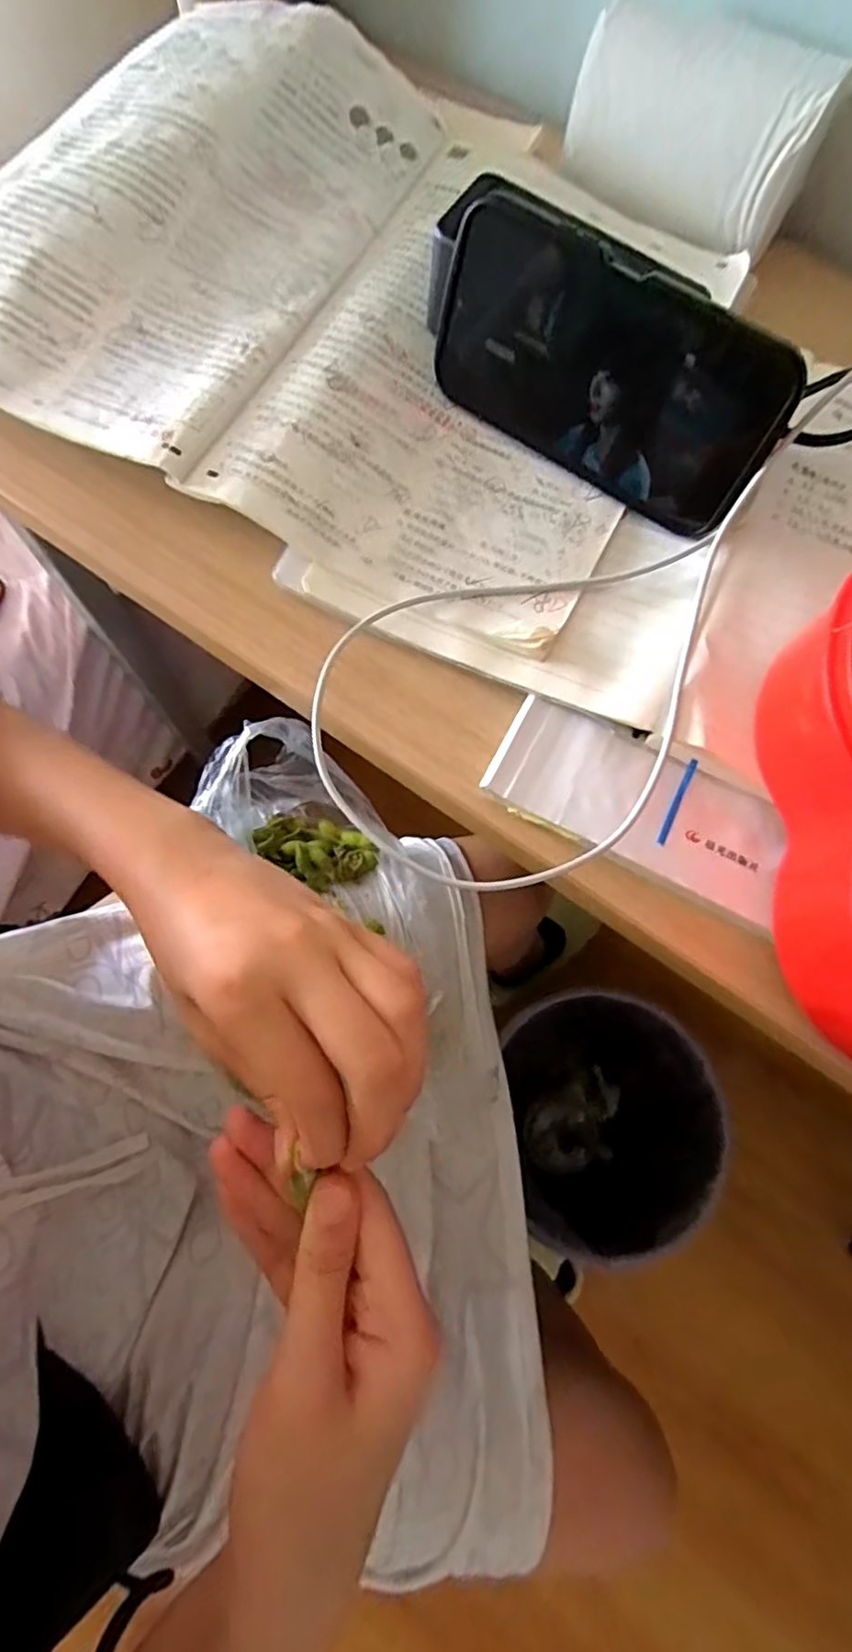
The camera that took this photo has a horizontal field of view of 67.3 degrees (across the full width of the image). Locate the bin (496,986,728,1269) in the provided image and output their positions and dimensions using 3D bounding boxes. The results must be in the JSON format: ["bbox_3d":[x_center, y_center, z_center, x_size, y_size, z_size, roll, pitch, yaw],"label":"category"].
[{"bbox_3d":[0.205,0.352,0.808,0.228,0.281,0.261,2,72,-1],"label":"bin"}]

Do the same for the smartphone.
[{"bbox_3d":[0.077,-0.206,0.293,0.167,0.087,0.011,34,60,8],"label":"smartphone"}]

